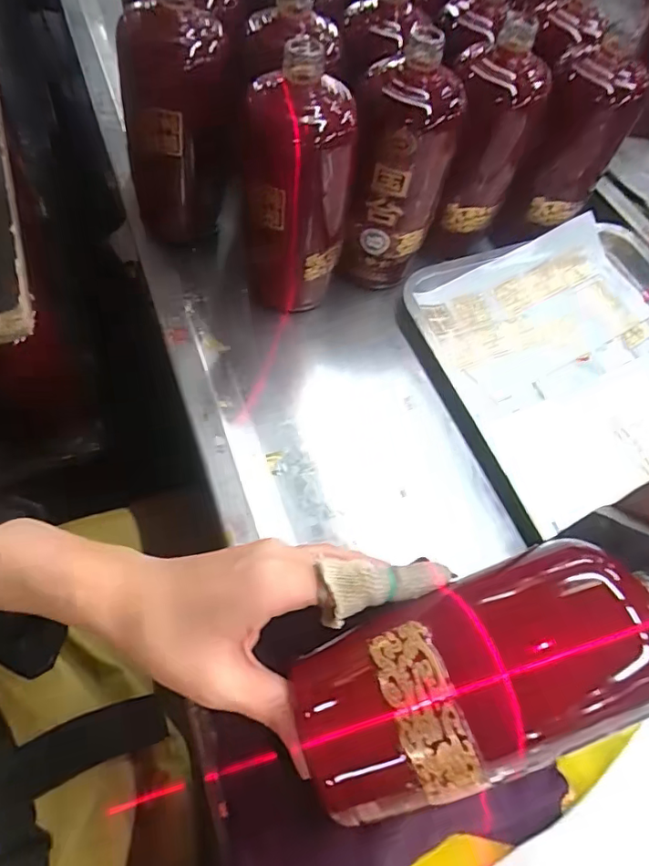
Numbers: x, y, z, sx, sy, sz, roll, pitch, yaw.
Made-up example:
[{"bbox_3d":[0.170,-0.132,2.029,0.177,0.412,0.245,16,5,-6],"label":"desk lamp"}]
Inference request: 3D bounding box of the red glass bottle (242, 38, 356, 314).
[{"bbox_3d":[-0.022,-0.181,0.397,0.081,0.179,0.085,2,60,-3],"label":"red glass bottle"}]

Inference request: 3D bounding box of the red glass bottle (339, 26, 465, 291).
[{"bbox_3d":[0.059,-0.206,0.425,0.077,0.176,0.073,10,59,1],"label":"red glass bottle"}]

